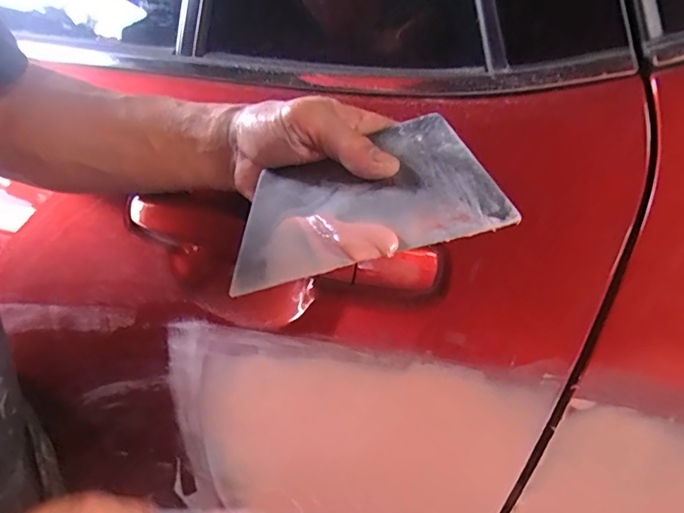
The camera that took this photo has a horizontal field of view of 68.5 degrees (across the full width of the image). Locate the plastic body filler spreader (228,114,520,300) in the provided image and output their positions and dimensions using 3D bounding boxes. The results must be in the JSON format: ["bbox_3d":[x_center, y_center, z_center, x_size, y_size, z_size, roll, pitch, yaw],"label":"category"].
[{"bbox_3d":[0.009,-0.034,0.273,0.137,0.004,0.092,-15,48,10],"label":"plastic body filler spreader"}]

